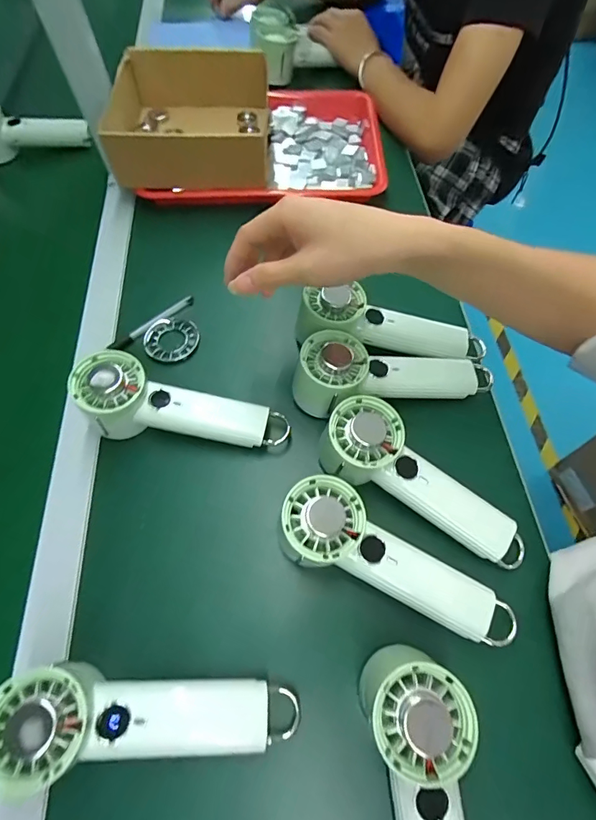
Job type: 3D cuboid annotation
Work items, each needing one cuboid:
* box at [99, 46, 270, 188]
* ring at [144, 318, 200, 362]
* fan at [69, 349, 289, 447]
[{"bbox_3d":[-0.141,-0.402,0.582,0.192,0.086,0.215,-3,62,-1],"label":"box"},{"bbox_3d":[-0.141,-0.079,0.470,0.054,0.013,0.056,0,62,1],"label":"ring"},{"bbox_3d":[-0.110,0.001,0.404,0.200,0.061,0.064,14,62,-8],"label":"fan"}]

